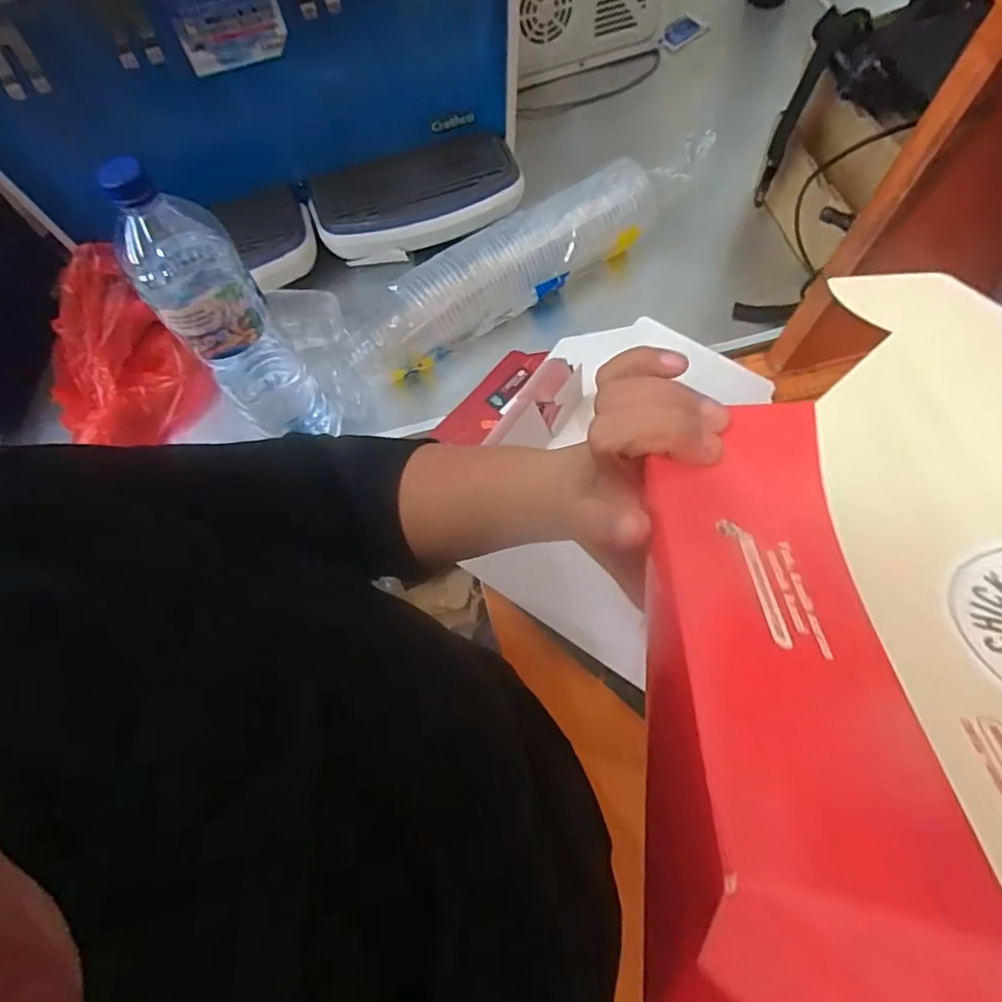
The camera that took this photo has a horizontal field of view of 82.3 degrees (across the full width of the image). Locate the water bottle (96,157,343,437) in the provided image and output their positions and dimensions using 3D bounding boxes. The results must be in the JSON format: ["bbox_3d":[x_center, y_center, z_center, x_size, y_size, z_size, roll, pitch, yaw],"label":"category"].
[{"bbox_3d":[-0.249,-0.162,0.528,0.080,0.299,0.080,-34,70,-10],"label":"water bottle"}]

